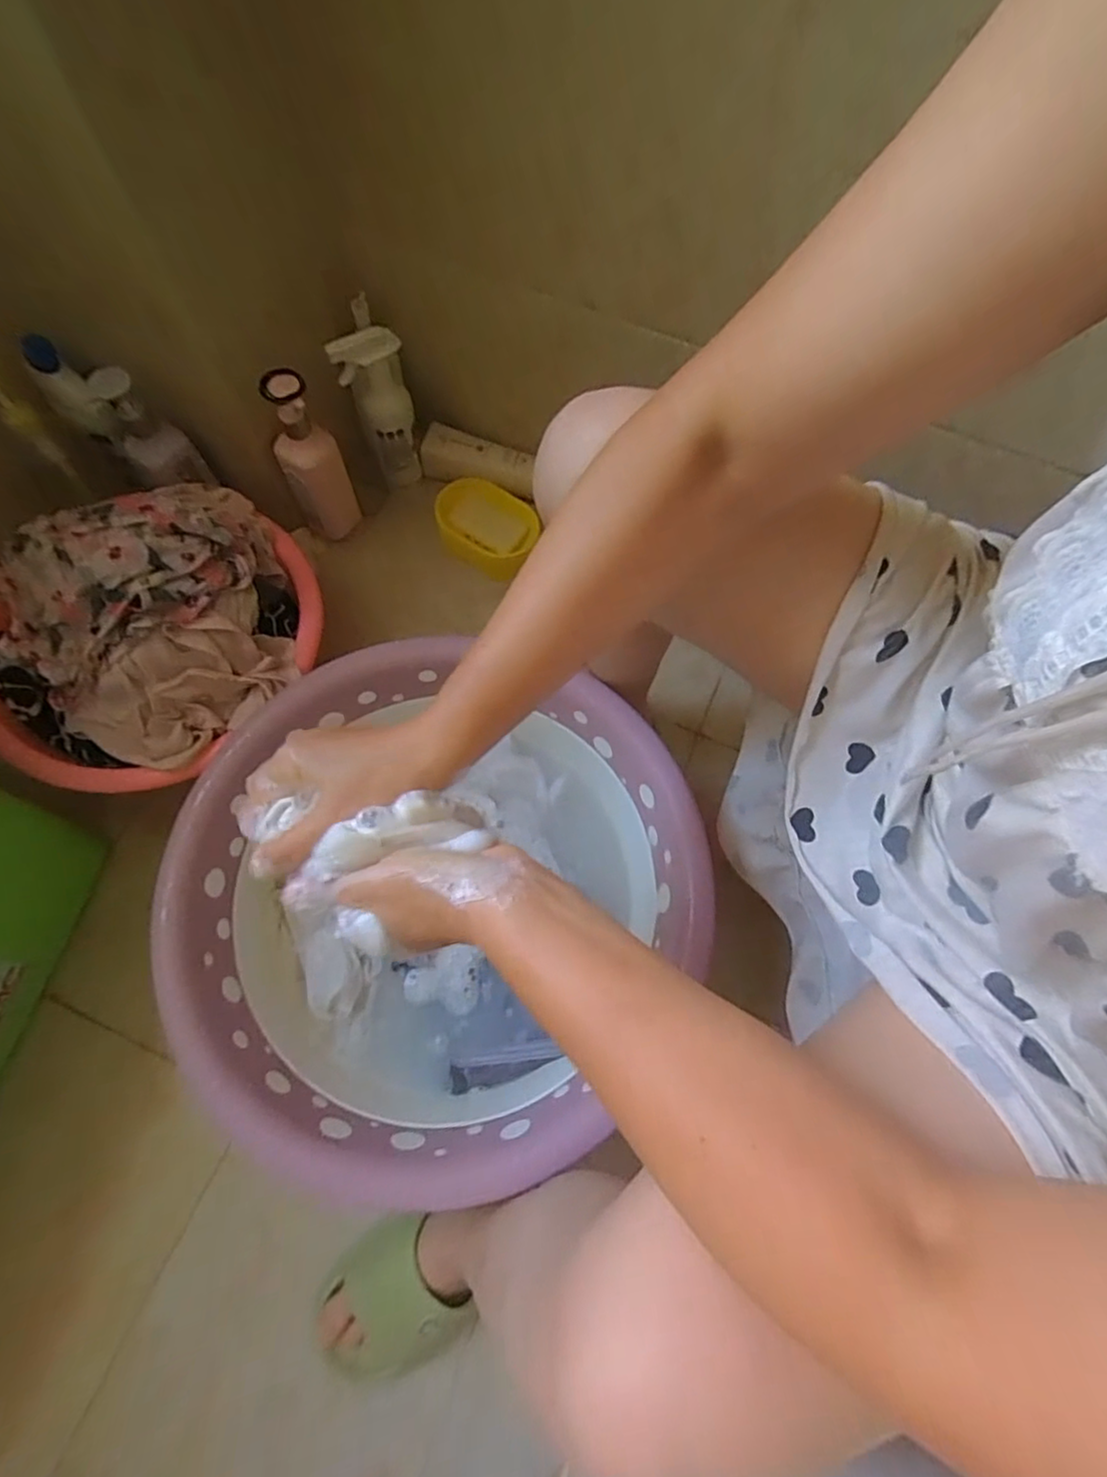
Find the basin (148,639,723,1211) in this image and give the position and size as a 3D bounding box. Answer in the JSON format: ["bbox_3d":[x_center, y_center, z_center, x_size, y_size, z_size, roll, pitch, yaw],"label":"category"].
[{"bbox_3d":[-0.104,0.146,0.598,0.474,0.169,0.478,0,71,-1],"label":"basin"}]

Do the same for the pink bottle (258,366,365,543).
[{"bbox_3d":[-0.317,-0.358,0.782,0.079,0.236,0.049,-24,72,-11],"label":"pink bottle"}]

